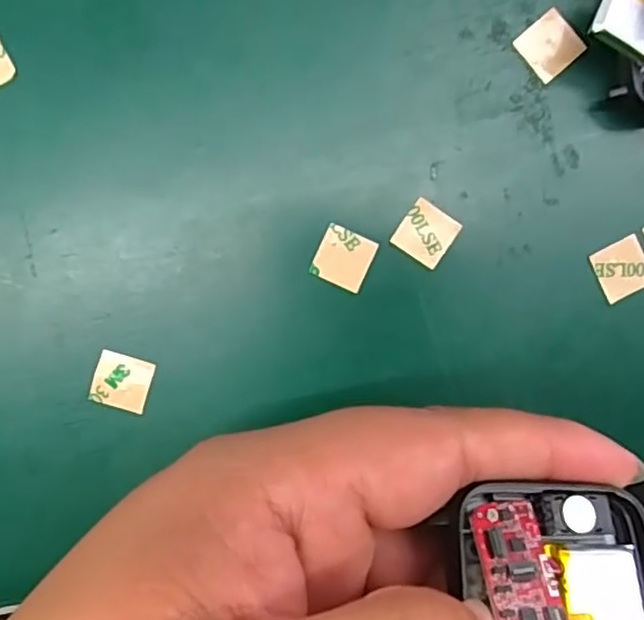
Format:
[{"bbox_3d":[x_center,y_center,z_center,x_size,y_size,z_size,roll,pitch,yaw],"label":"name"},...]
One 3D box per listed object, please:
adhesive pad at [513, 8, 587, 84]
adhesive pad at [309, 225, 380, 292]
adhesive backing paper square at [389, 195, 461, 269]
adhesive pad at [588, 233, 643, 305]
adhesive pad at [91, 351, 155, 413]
[{"bbox_3d":[0.064,-0.074,0.176,0.015,0.004,0.015,-42,94,1],"label":"adhesive pad"},{"bbox_3d":[0.006,-0.015,0.178,0.015,0.004,0.016,24,92,-4],"label":"adhesive pad"},{"bbox_3d":[0.030,-0.022,0.178,0.015,0.004,0.015,33,92,-4],"label":"adhesive backing paper square"},{"bbox_3d":[0.087,-0.012,0.180,0.015,0.004,0.015,-26,95,-1],"label":"adhesive pad"},{"bbox_3d":[-0.056,0.021,0.177,0.016,0.004,0.015,15,93,-3],"label":"adhesive pad"}]

